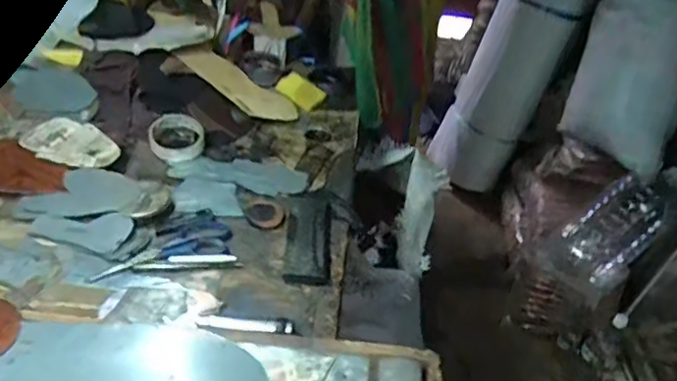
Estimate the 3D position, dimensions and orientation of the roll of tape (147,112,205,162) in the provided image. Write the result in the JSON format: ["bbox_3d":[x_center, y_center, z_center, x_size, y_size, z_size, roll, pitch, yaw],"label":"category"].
[{"bbox_3d":[-0.260,-0.086,0.962,0.085,0.033,0.094,-7,39,-15],"label":"roll of tape"}]

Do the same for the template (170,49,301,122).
[{"bbox_3d":[-0.181,-0.193,1.081,0.239,0.019,0.101,34,37,11],"label":"template"}]

